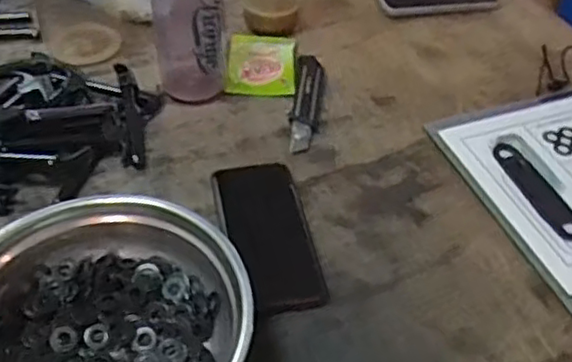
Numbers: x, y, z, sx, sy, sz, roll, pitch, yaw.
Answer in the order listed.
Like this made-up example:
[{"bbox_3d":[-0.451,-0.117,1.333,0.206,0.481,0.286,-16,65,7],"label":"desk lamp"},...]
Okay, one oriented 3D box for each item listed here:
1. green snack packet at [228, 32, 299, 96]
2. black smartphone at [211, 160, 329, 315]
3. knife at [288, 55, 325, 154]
[{"bbox_3d":[-0.027,-0.141,0.791,0.080,0.012,0.116,2,45,-2],"label":"green snack packet"},{"bbox_3d":[-0.015,0.046,0.599,0.073,0.017,0.165,-11,49,-10],"label":"black smartphone"},{"bbox_3d":[0.023,-0.088,0.739,0.032,0.014,0.155,6,45,2],"label":"knife"}]

